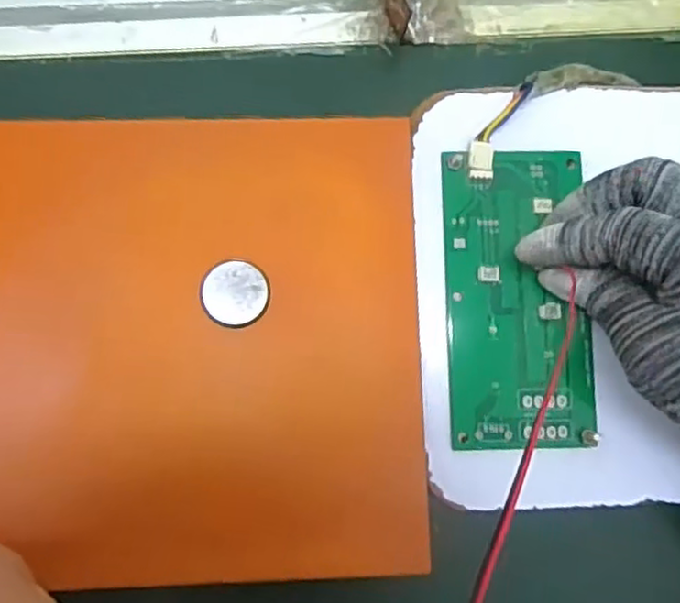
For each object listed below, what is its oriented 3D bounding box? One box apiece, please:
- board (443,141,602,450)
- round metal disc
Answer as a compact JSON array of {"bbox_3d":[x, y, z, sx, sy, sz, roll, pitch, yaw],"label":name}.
[{"bbox_3d":[0.080,-0.003,0.304,0.065,0.007,0.133,-3,84,-2],"label":"board"},{"bbox_3d":[-0.045,-0.004,0.293,0.028,0.004,0.028,0,84,-2],"label":"round metal disc"}]

